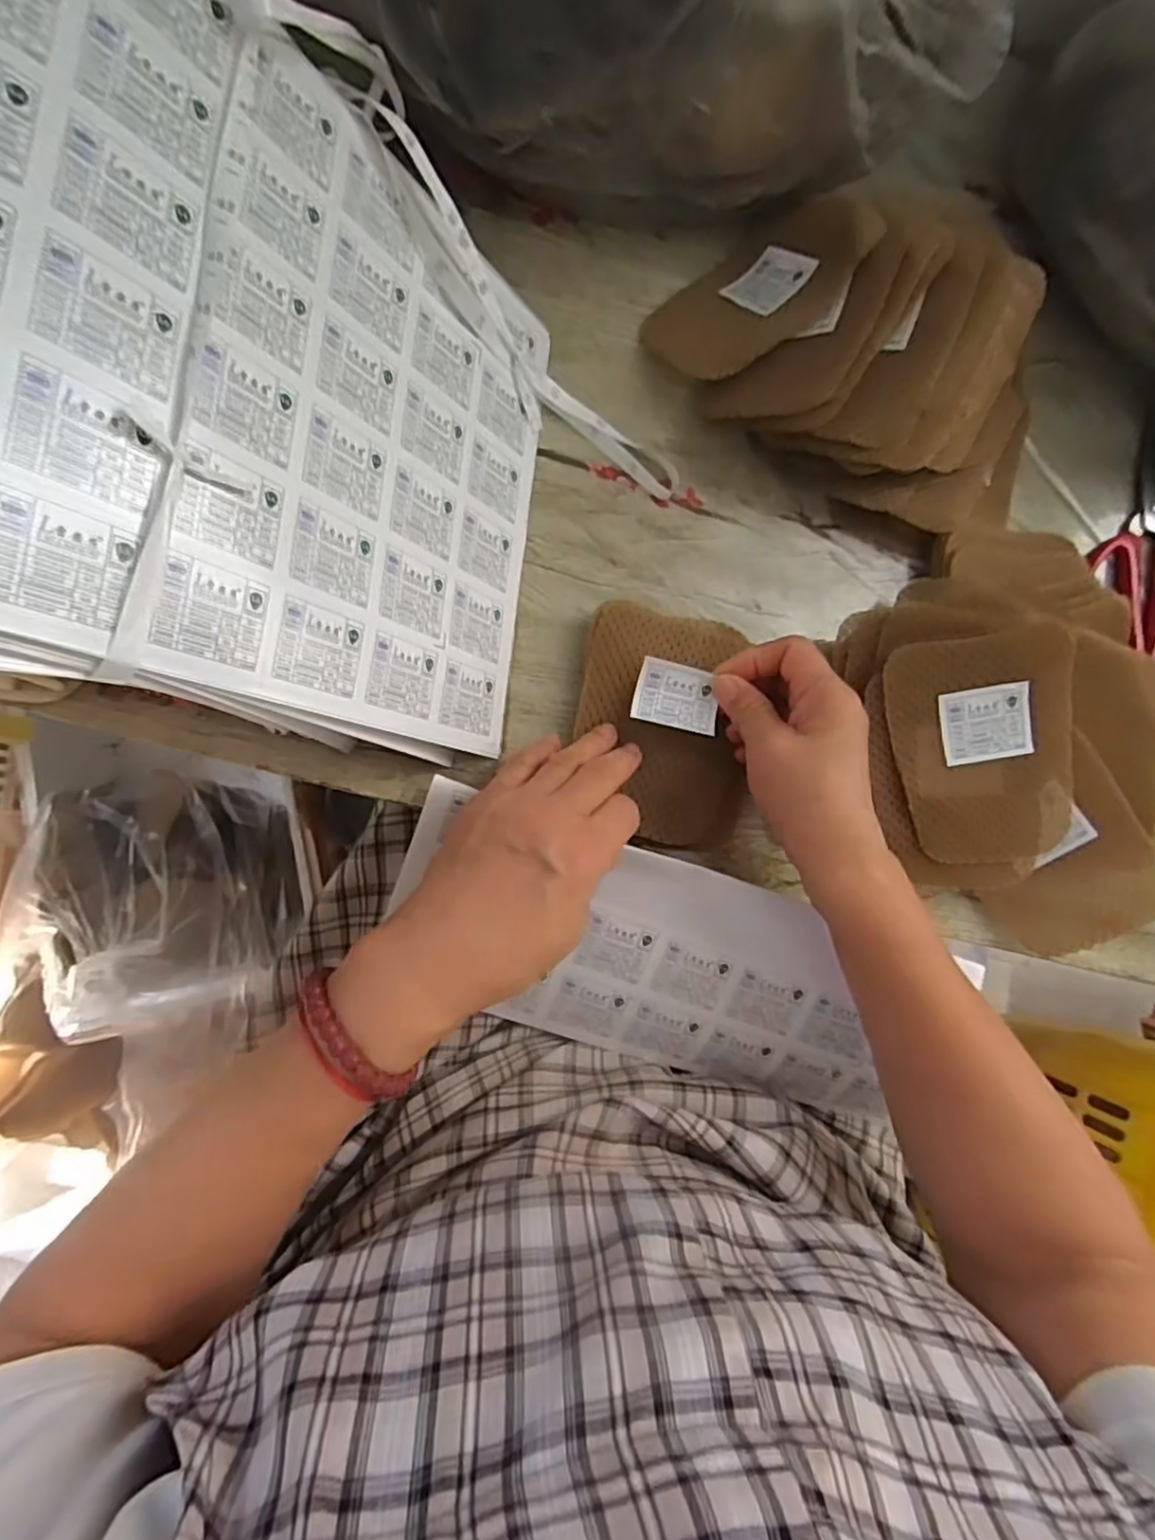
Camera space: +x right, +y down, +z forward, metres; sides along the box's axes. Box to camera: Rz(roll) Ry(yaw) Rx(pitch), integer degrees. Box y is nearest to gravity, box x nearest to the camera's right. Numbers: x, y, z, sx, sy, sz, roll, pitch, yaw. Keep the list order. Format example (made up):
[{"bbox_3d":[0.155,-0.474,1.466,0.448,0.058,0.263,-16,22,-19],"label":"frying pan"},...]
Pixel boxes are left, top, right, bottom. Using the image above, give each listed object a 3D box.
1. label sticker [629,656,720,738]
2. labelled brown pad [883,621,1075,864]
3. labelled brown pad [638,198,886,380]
[{"bbox_3d":[0.054,-0.039,0.366,0.044,0.010,0.034,16,82,-7],"label":"label sticker"},{"bbox_3d":[0.224,-0.011,0.375,0.094,0.010,0.124,-10,99,5],"label":"labelled brown pad"},{"bbox_3d":[0.101,-0.274,0.391,0.122,0.012,0.088,-41,57,3],"label":"labelled brown pad"}]

